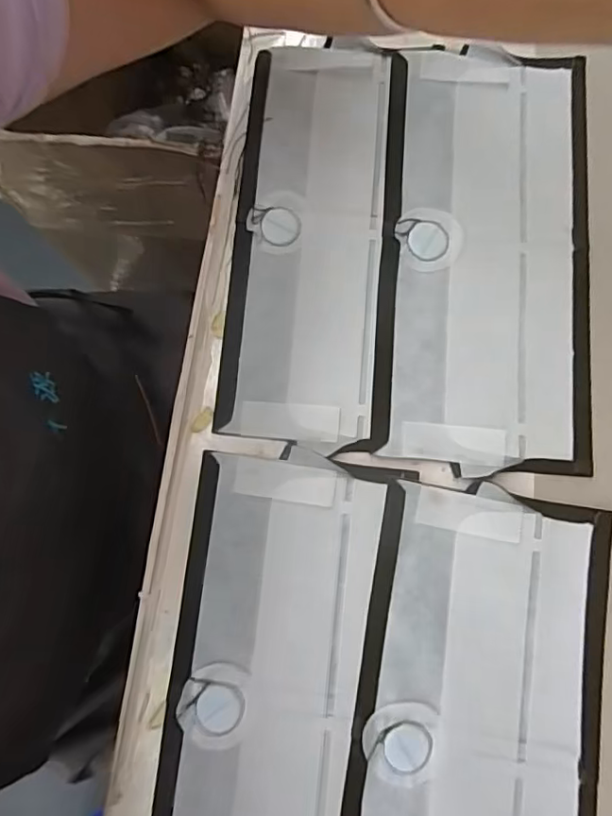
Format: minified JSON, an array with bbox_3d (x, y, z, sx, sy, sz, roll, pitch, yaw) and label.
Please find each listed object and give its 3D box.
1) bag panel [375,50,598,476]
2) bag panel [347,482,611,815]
[{"bbox_3d":[0.094,-0.084,0.297,0.106,0.008,0.233,4,80,3],"label":"bag panel"},{"bbox_3d":[0.076,0.155,0.245,0.102,0.008,0.232,9,79,7],"label":"bag panel"}]

